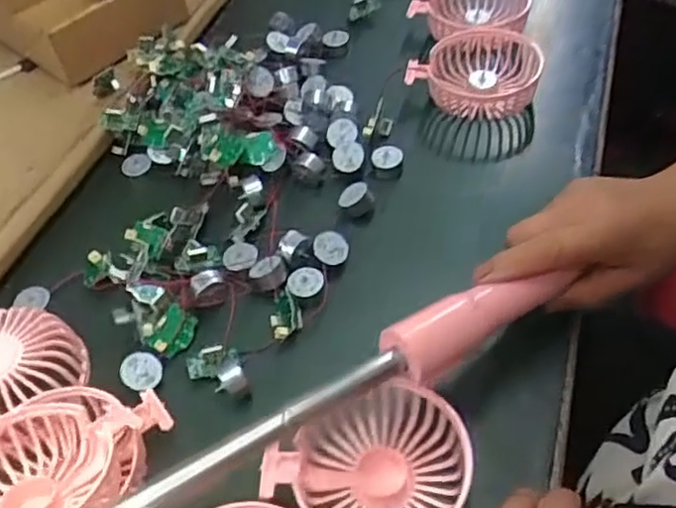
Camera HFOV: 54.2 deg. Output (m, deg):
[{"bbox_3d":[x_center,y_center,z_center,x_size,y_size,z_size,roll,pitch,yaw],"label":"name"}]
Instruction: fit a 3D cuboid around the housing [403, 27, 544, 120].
[{"bbox_3d":[0.114,-0.153,0.547,0.105,0.048,0.094,13,53,19],"label":"housing"}]

